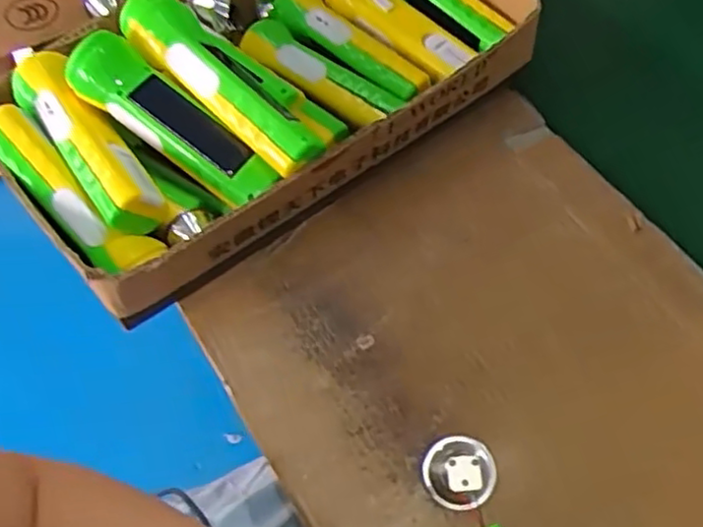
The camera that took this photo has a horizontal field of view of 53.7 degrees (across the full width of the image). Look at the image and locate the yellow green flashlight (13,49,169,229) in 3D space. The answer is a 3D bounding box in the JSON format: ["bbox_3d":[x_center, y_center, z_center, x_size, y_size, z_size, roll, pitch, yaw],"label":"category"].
[{"bbox_3d":[-0.189,-0.089,0.493,0.044,0.043,0.160,-36,74,-17],"label":"yellow green flashlight"}]

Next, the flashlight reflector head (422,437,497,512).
[{"bbox_3d":[0.068,0.128,0.431,0.045,0.030,0.042,-2,57,3],"label":"flashlight reflector head"}]

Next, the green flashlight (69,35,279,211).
[{"bbox_3d":[-0.126,-0.098,0.494,0.161,0.033,0.042,38,66,0],"label":"green flashlight"}]

